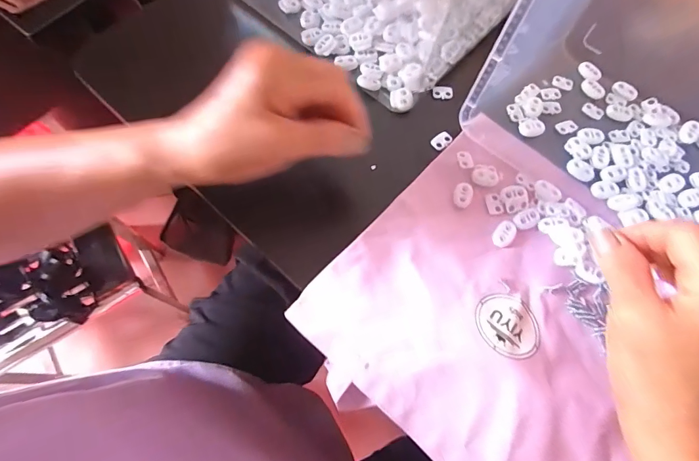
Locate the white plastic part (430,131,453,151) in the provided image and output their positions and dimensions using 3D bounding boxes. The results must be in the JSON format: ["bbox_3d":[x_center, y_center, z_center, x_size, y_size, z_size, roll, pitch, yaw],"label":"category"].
[{"bbox_3d":[0.081,-0.078,0.344,0.014,0.006,0.017,42,73,15],"label":"white plastic part"}]

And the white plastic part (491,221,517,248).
[{"bbox_3d":[0.122,0.003,0.309,0.015,0.005,0.023,32,71,11],"label":"white plastic part"}]

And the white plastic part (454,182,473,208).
[{"bbox_3d":[0.093,-0.029,0.321,0.014,0.007,0.020,17,68,6],"label":"white plastic part"}]

